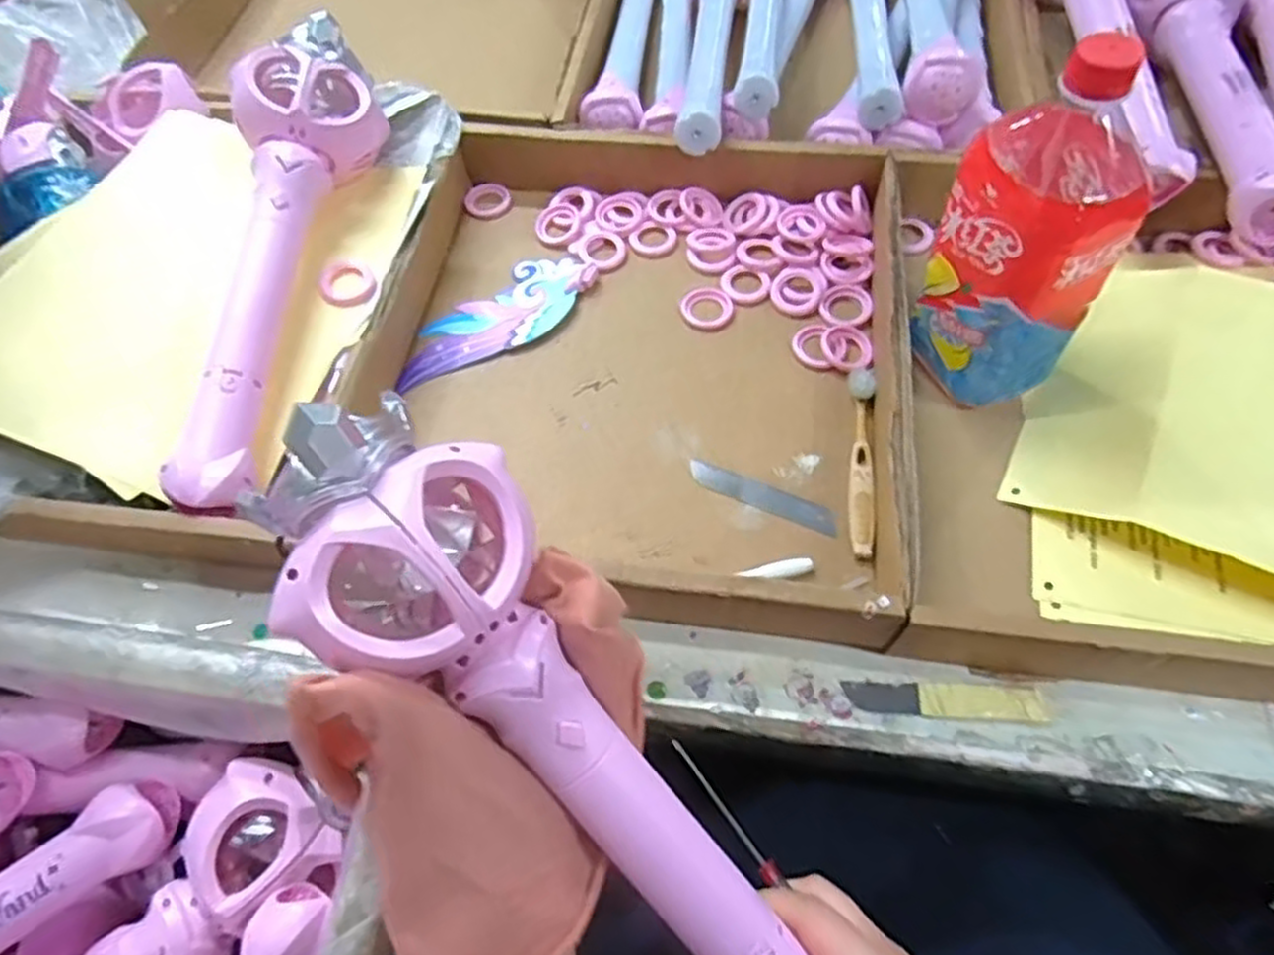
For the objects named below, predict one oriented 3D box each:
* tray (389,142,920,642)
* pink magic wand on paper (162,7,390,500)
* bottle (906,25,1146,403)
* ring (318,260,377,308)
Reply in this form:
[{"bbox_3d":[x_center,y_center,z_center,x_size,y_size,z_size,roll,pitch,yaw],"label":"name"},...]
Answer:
[{"bbox_3d":[0.000,-0.090,0.527,0.351,0.054,0.381,6,62,7],"label":"tray"},{"bbox_3d":[-0.252,-0.153,0.513,0.085,0.094,0.357,6,61,6],"label":"pink magic wand on paper"},{"bbox_3d":[0.228,-0.141,0.444,0.095,0.216,0.095,30,67,19],"label":"bottle"},{"bbox_3d":[-0.208,-0.139,0.550,0.038,0.008,0.039,-1,60,2],"label":"ring"}]

